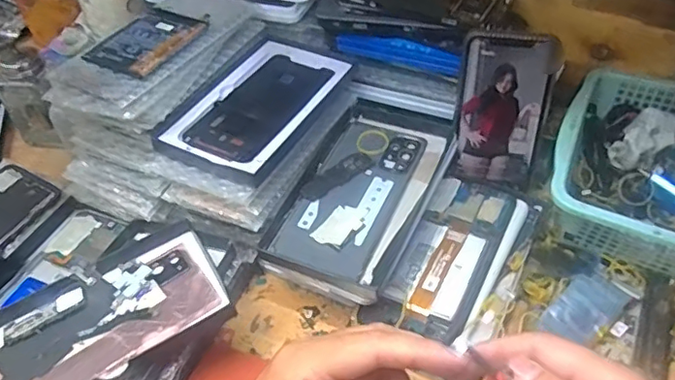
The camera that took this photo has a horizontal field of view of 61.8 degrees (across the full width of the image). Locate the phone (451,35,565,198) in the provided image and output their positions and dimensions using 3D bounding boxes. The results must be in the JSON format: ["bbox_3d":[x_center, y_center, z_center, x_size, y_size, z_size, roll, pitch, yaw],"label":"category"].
[{"bbox_3d":[0.145,-0.067,0.495,0.073,0.138,0.013,9,30,9],"label":"phone"}]

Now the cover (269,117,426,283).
[{"bbox_3d":[0.015,-0.001,0.461,0.077,0.008,0.159,18,54,17],"label":"cover"}]

